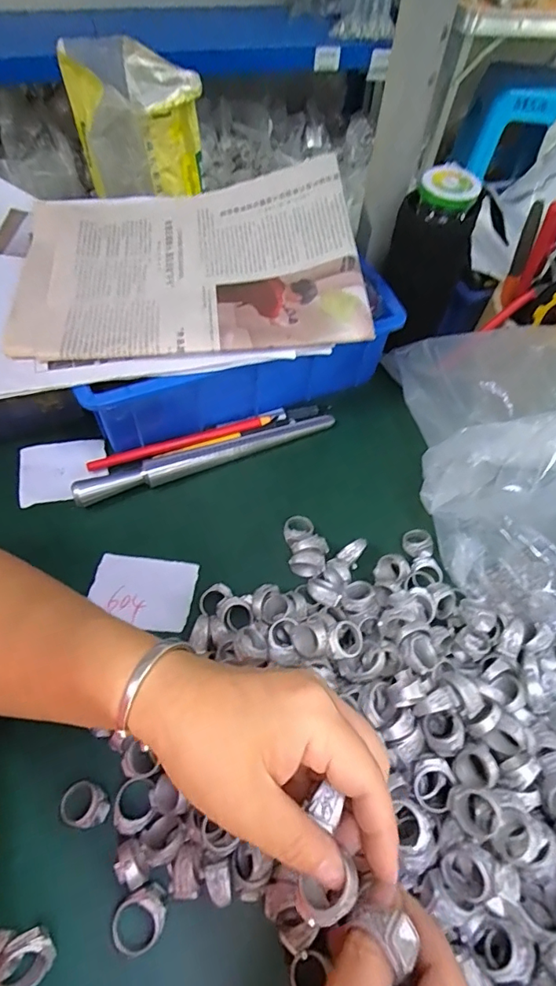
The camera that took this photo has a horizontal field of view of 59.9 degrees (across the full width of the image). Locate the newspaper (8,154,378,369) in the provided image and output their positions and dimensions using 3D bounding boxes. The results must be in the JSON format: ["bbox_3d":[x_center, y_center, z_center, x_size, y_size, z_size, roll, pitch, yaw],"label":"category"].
[{"bbox_3d":[-0.083,-0.214,0.422,0.291,0.046,0.226,-7,63,-1],"label":"newspaper"}]

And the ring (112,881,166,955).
[{"bbox_3d":[-0.075,0.235,0.265,0.031,0.012,0.026,-31,65,-21],"label":"ring"}]

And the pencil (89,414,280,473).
[{"bbox_3d":[-0.084,-0.046,0.440,0.173,0.013,0.012,-15,60,-13],"label":"pencil"}]

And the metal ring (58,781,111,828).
[{"bbox_3d":[-0.117,0.189,0.293,0.030,0.011,0.023,16,58,6],"label":"metal ring"}]

